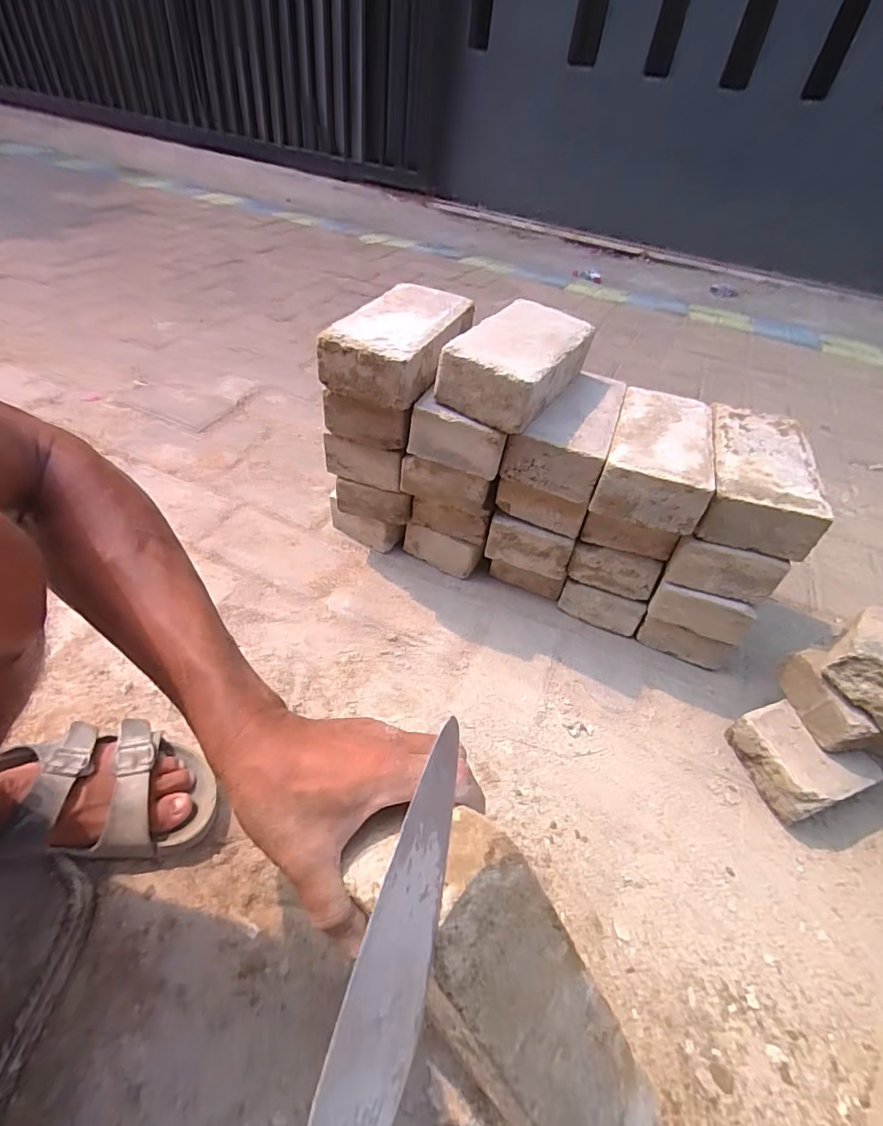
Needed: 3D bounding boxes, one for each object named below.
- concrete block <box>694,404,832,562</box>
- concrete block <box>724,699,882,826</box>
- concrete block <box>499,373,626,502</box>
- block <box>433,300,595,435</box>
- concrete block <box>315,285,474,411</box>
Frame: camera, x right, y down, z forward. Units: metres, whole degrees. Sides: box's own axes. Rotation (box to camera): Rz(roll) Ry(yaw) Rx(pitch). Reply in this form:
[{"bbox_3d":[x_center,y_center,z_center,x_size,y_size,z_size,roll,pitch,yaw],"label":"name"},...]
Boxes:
[{"bbox_3d":[0.353,-0.100,0.556,0.108,0.061,0.194,19,46,10],"label":"concrete block"},{"bbox_3d":[0.385,0.214,0.540,0.098,0.063,0.103,-12,49,-20],"label":"concrete block"},{"bbox_3d":[0.151,-0.163,0.589,0.102,0.063,0.192,20,46,11],"label":"concrete block"},{"bbox_3d":[0.092,-0.229,0.553,0.108,0.063,0.200,28,48,18],"label":"block"},{"bbox_3d":[-0.043,-0.262,0.579,0.110,0.060,0.200,22,46,13],"label":"concrete block"}]

